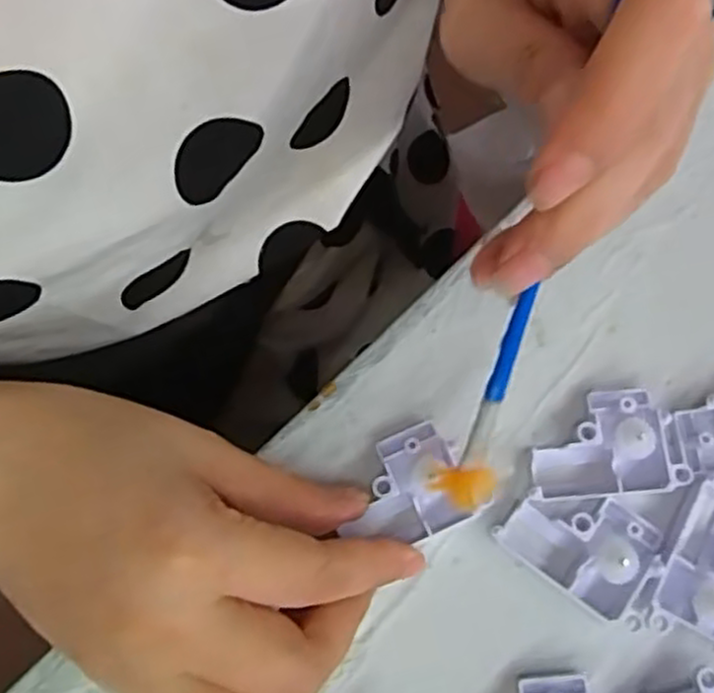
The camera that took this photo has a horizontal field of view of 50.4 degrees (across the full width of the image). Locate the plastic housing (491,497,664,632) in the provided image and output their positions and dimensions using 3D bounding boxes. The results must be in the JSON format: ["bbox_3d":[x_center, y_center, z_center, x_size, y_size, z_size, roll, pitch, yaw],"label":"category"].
[{"bbox_3d":[0.075,0.063,0.248,0.049,0.013,0.034,36,79,9],"label":"plastic housing"}]

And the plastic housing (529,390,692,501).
[{"bbox_3d":[0.083,0.032,0.257,0.051,0.014,0.034,-5,76,-1],"label":"plastic housing"}]

